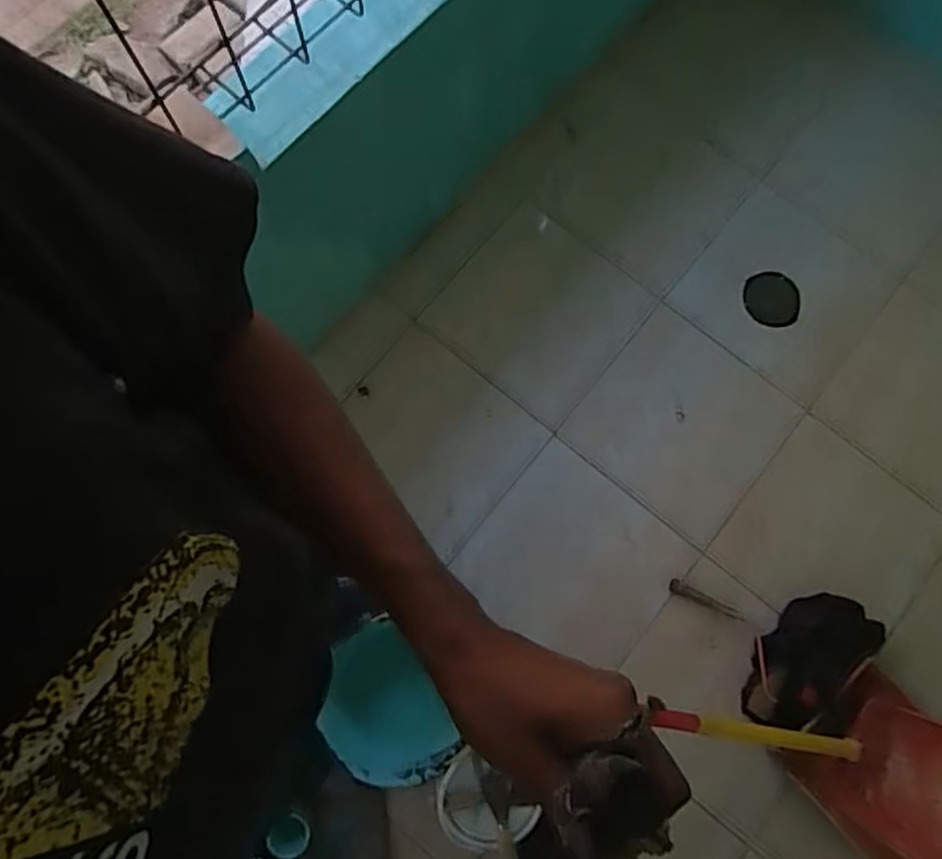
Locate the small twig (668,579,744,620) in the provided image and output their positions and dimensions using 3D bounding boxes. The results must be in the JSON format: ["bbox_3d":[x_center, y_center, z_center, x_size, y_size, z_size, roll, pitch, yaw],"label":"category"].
[{"bbox_3d":[0.480,0.349,1.394,0.155,0.009,0.026,27,77,3],"label":"small twig"}]

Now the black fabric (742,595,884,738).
[{"bbox_3d":[0.667,0.449,1.325,0.186,0.067,0.283,24,78,4],"label":"black fabric"}]

